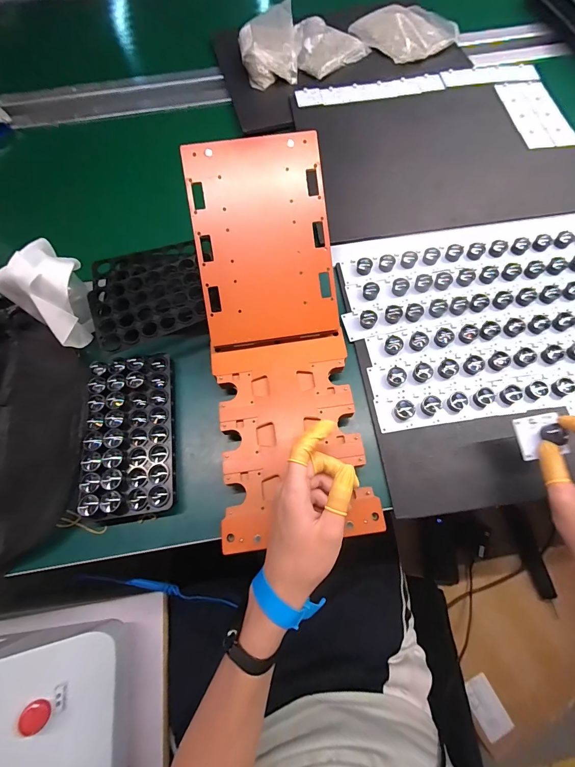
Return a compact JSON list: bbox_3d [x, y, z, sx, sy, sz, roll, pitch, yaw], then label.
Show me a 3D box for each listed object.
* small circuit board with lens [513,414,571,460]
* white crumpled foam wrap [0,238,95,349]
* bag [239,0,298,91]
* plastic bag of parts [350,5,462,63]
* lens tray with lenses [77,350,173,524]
[{"bbox_3d":[0.270,0.056,0.355,0.045,0.016,0.043,-15,75,11],"label":"small circuit board with lens"},{"bbox_3d":[-0.283,-0.108,0.420,0.088,0.104,0.086,36,75,14],"label":"white crumpled foam wrap"},{"bbox_3d":[-0.037,-0.674,0.673,0.110,0.064,0.162,-8,70,-1],"label":"bag"},{"bbox_3d":[0.239,-0.732,0.686,0.160,0.027,0.170,-38,73,-12],"label":"plastic bag of parts"},{"bbox_3d":[-0.191,0.058,0.407,0.101,0.036,0.199,-7,70,-1],"label":"lens tray with lenses"}]

